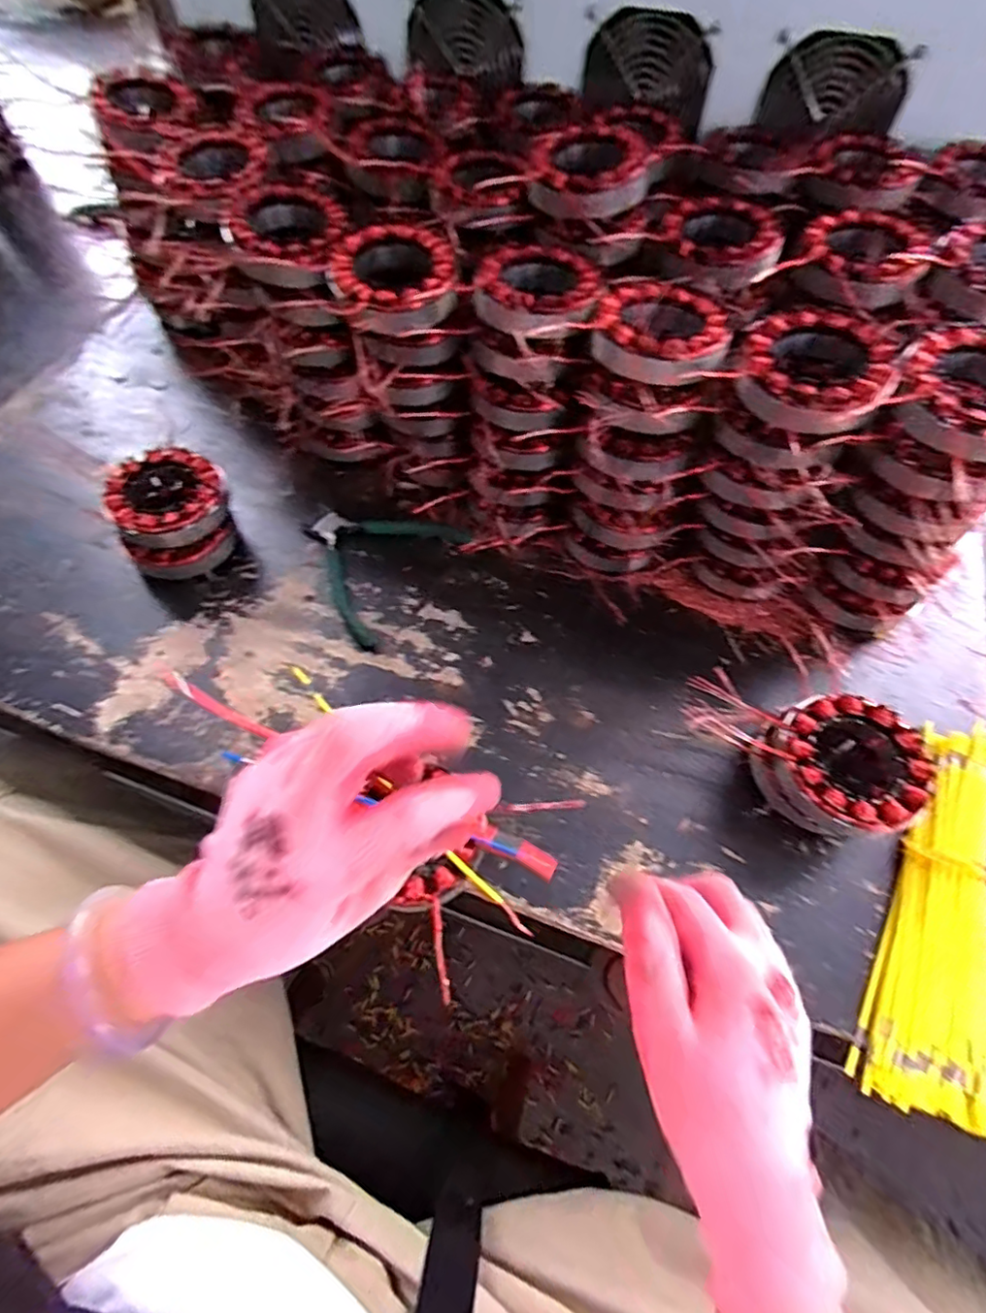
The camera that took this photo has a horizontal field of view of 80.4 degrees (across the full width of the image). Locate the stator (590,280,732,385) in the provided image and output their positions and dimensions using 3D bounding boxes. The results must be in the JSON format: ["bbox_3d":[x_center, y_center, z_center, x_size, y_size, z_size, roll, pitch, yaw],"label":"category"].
[{"bbox_3d":[0.112,-0.217,0.384,0.084,0.026,0.081,0,62,-1],"label":"stator"}]

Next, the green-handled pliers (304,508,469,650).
[{"bbox_3d":[-0.103,-0.091,0.506,0.122,0.011,0.144,35,66,16],"label":"green-handled pliers"}]

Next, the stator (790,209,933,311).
[{"bbox_3d":[0.265,-0.285,0.424,0.083,0.029,0.097,24,64,11],"label":"stator"}]

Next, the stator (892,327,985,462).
[{"bbox_3d":[0.281,-0.153,0.343,0.079,0.025,0.097,40,68,19],"label":"stator"}]

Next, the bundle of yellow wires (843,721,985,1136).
[{"bbox_3d":[0.291,0.160,0.374,0.067,0.031,0.242,27,64,13],"label":"bundle of yellow wires"}]

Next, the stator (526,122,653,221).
[{"bbox_3d":[0.072,-0.360,0.431,0.083,0.031,0.090,8,62,3],"label":"stator"}]

